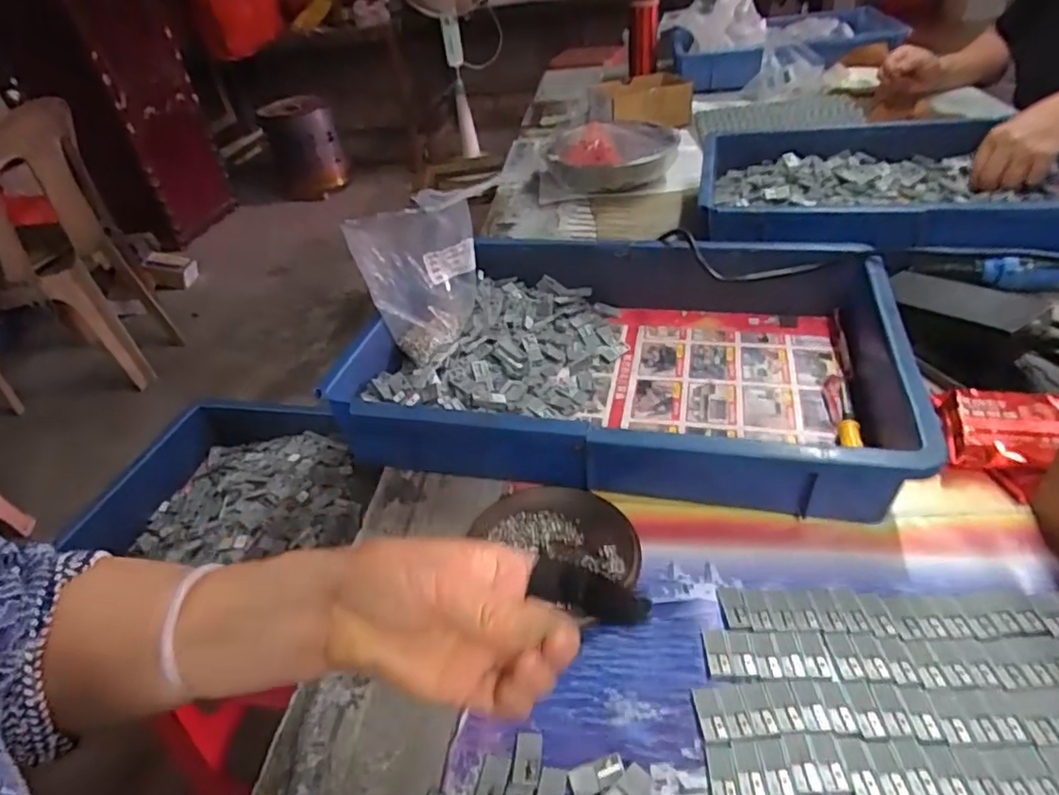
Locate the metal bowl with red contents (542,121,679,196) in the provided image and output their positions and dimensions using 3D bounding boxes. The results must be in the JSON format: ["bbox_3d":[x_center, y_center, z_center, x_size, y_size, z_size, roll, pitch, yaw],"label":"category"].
[{"bbox_3d":[0.124,-0.361,0.954,0.179,0.063,0.174,-5,39,4],"label":"metal bowl with red contents"}]

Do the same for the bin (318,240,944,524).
[{"bbox_3d":[0.079,-0.036,0.537,0.426,0.073,0.287,5,40,15],"label":"bin"}]

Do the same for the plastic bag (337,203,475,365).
[{"bbox_3d":[-0.089,-0.106,0.553,0.104,0.128,0.053,-23,29,-10],"label":"plastic bag"}]

